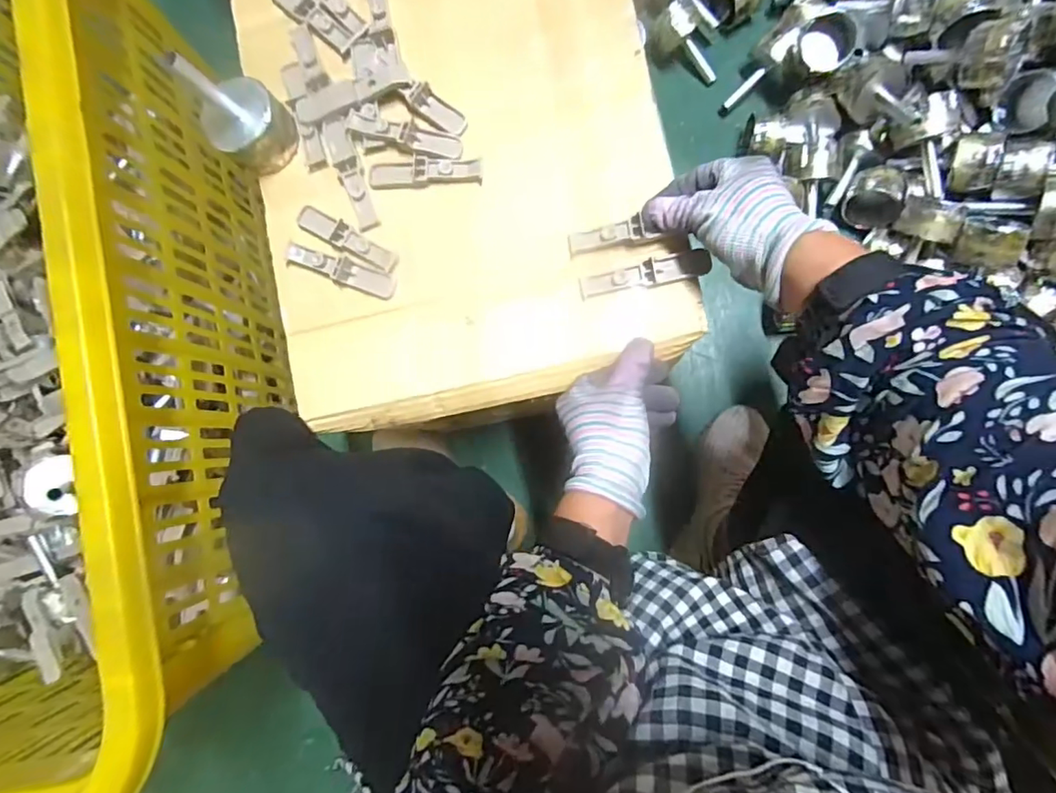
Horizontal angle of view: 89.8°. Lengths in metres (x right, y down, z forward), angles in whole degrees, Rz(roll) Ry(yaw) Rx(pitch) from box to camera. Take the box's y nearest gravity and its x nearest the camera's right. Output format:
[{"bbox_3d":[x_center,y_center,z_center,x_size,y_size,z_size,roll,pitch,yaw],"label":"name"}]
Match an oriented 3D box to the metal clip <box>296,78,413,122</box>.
[{"bbox_3d":[-0.146,-0.250,0.442,0.096,0.010,0.019,-15,85,5],"label":"metal clip"}]

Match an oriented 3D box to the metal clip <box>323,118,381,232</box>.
[{"bbox_3d":[-0.151,-0.188,0.451,0.024,0.013,0.095,-18,84,5],"label":"metal clip"}]

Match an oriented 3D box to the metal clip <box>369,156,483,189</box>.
[{"bbox_3d":[-0.087,-0.189,0.445,0.096,0.011,0.024,-1,86,7],"label":"metal clip"}]

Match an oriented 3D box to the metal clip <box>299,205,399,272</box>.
[{"bbox_3d":[-0.156,-0.136,0.449,0.097,0.010,0.020,27,90,8],"label":"metal clip"}]

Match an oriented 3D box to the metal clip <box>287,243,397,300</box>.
[{"bbox_3d":[-0.162,-0.108,0.451,0.101,0.005,0.022,20,89,8],"label":"metal clip"}]

